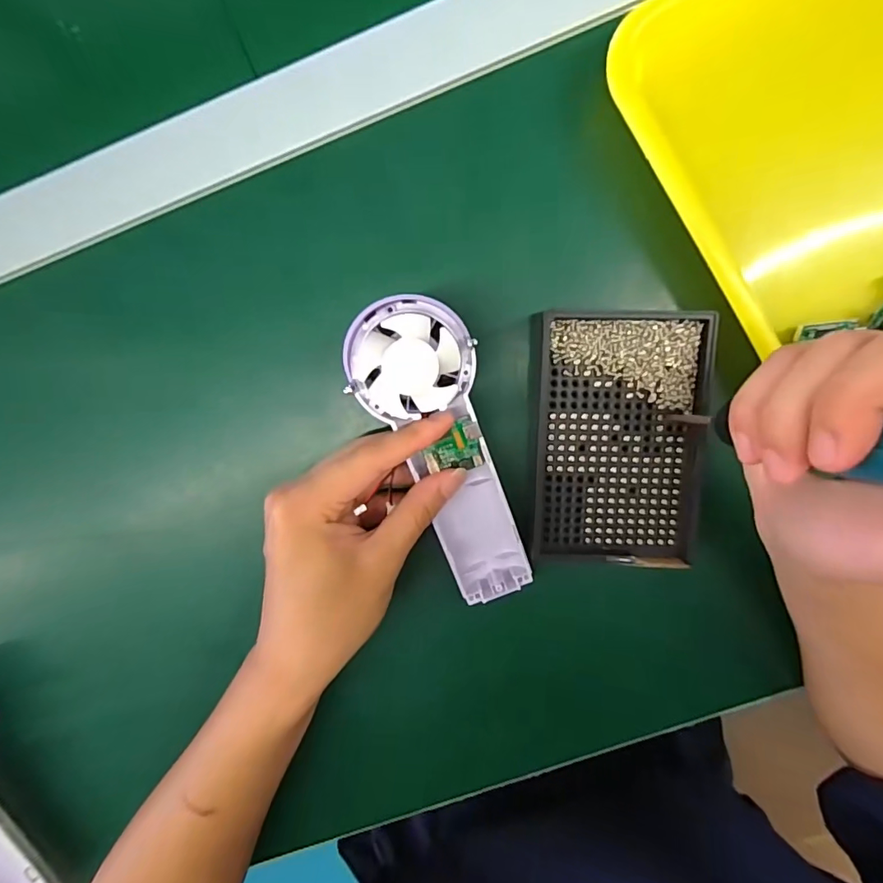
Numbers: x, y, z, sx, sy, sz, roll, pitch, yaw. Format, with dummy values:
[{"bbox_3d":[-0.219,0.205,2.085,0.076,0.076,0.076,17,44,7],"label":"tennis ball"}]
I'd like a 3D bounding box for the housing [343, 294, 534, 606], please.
[{"bbox_3d":[0.003,0.011,0.257,0.059,0.021,0.171,-18,112,4],"label":"housing"}]

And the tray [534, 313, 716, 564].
[{"bbox_3d":[0.097,0.000,0.265,0.093,0.015,0.136,-1,98,2],"label":"tray"}]

